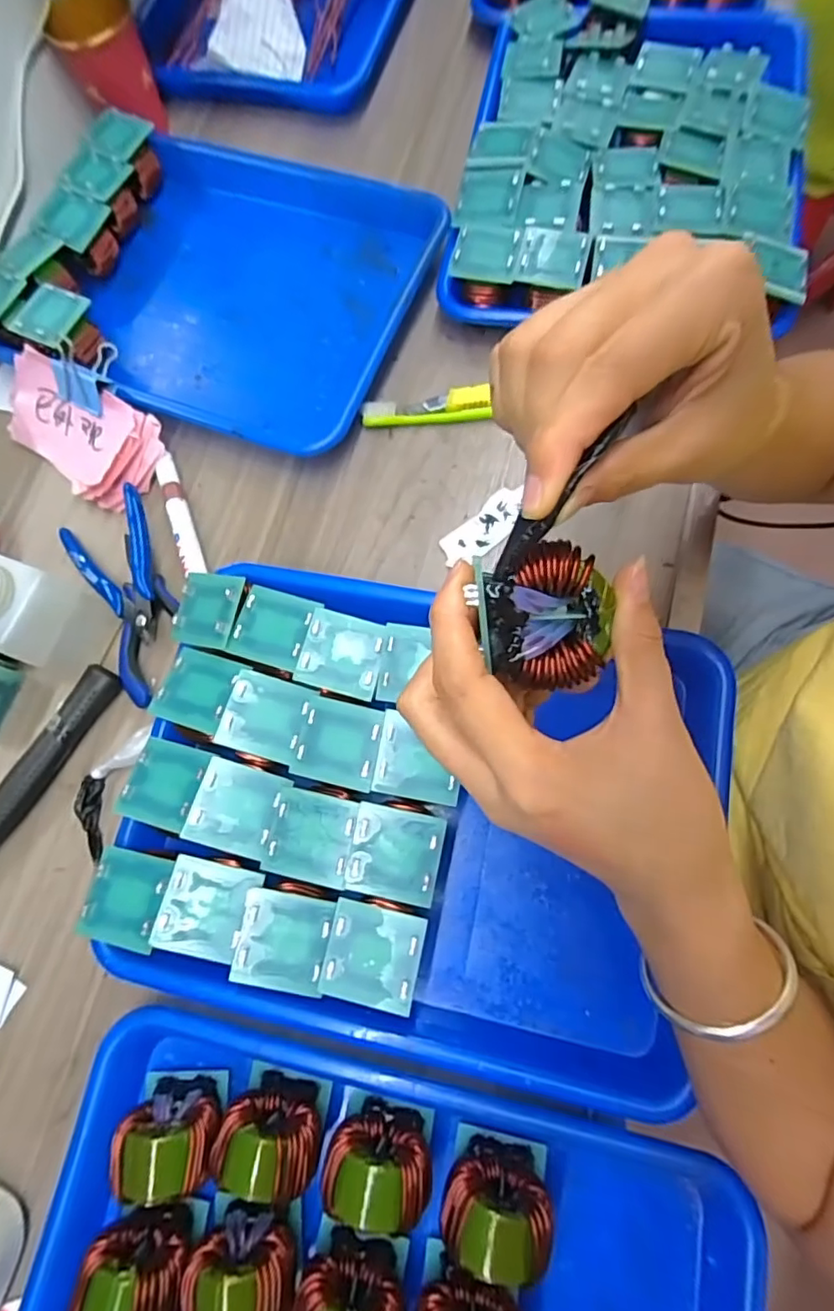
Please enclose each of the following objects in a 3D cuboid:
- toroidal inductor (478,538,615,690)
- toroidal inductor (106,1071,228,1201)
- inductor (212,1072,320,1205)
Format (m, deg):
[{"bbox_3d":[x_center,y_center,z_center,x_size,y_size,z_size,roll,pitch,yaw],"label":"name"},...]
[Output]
[{"bbox_3d":[0.039,-0.013,0.195,0.040,0.027,0.046,-9,102,-8],"label":"toroidal inductor"},{"bbox_3d":[-0.123,0.238,0.287,0.048,0.038,0.039,-3,73,5],"label":"toroidal inductor"},{"bbox_3d":[-0.073,0.236,0.285,0.052,0.042,0.036,8,74,8],"label":"inductor"}]

